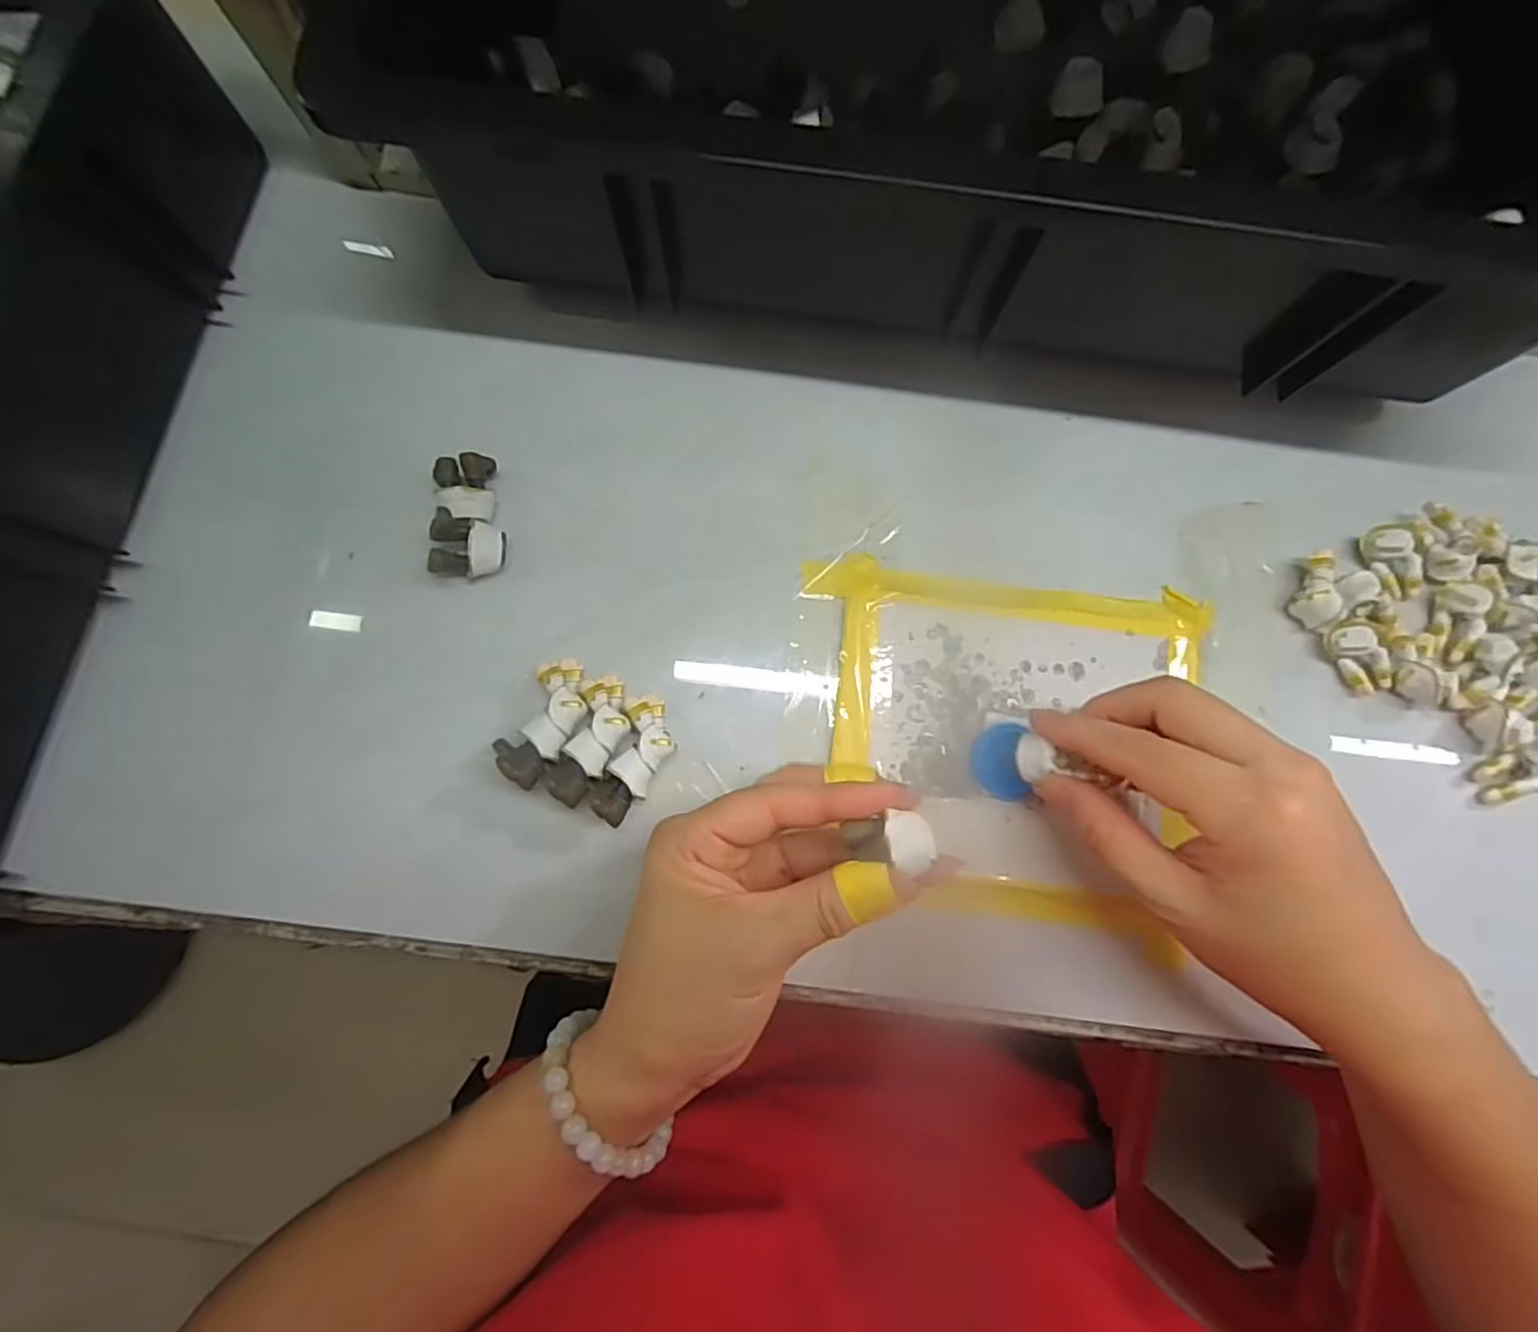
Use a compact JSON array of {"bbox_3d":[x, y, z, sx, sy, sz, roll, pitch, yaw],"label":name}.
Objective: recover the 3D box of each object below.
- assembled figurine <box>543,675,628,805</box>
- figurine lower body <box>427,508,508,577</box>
[{"bbox_3d":[-0.068,0.028,0.261,0.022,0.010,0.052,19,66,2],"label":"assembled figurine"},{"bbox_3d":[-0.123,-0.048,0.282,0.025,0.026,0.024,6,82,0],"label":"figurine lower body"}]

